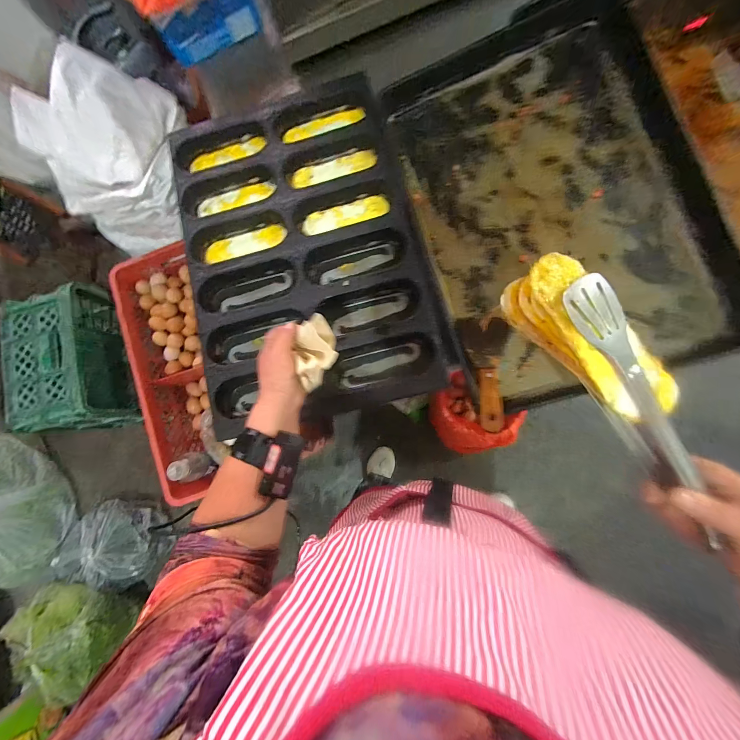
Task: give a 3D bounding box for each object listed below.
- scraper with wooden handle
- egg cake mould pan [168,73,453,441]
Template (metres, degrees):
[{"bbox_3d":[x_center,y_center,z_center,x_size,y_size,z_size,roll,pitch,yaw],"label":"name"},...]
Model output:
[{"bbox_3d":[0.186,0.002,0.495,0.082,0.026,0.185,-1,69,7],"label":"scraper with wooden handle"},{"bbox_3d":[-0.126,-0.220,0.573,0.415,0.047,0.619,-15,83,5],"label":"egg cake mould pan"}]

